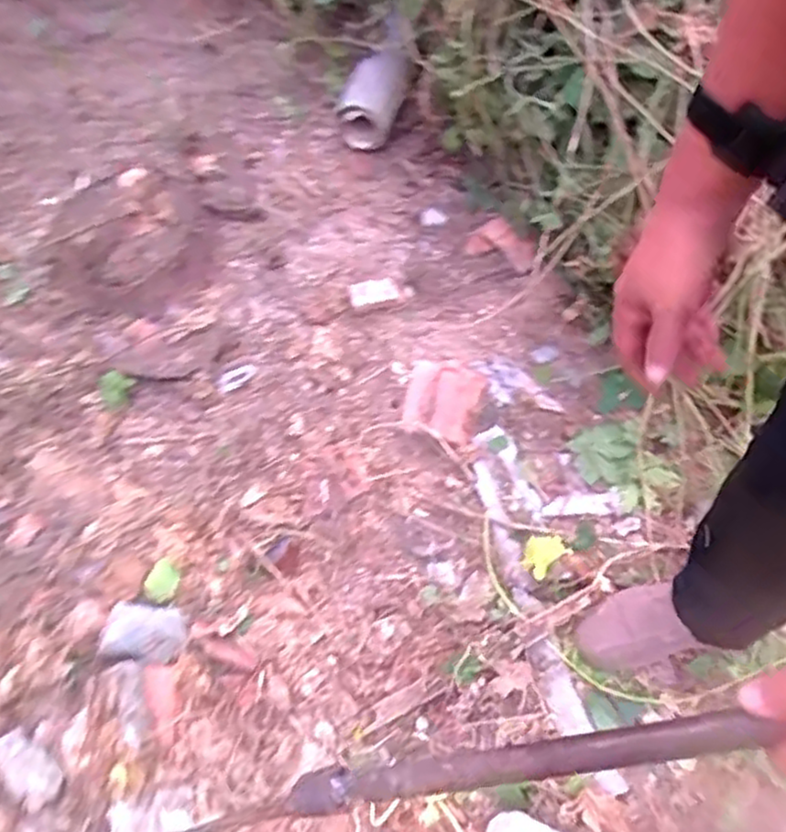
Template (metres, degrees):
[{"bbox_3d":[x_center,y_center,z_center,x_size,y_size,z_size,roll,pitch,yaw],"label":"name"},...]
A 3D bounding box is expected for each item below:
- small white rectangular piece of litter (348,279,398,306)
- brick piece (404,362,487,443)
[{"bbox_3d":[-0.034,-0.215,1.256,0.084,0.006,0.039,-14,78,-20],"label":"small white rectangular piece of litter"},{"bbox_3d":[0.079,-0.027,1.147,0.116,0.028,0.126,12,62,8],"label":"brick piece"}]

